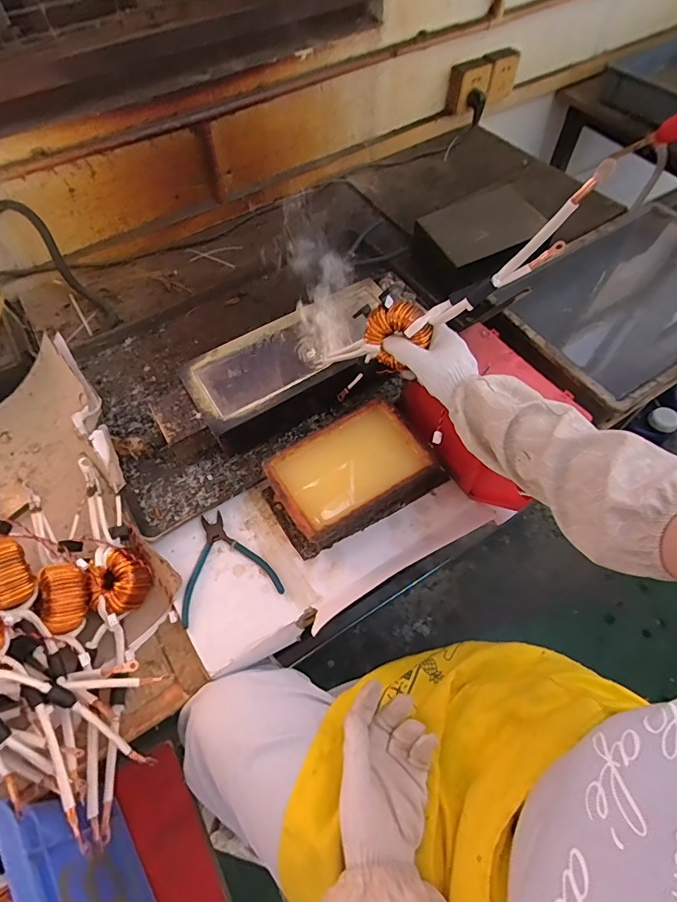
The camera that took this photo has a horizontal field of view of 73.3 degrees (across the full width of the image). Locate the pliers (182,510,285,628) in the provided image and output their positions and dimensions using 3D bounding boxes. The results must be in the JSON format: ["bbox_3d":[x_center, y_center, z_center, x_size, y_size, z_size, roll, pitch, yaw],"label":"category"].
[{"bbox_3d":[-0.149,0.141,0.598,0.126,0.007,0.134,-16,61,-7],"label":"pliers"}]

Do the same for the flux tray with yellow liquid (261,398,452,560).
[{"bbox_3d":[0.017,0.032,0.620,0.222,0.070,0.134,-30,64,-14],"label":"flux tray with yellow liquid"}]

